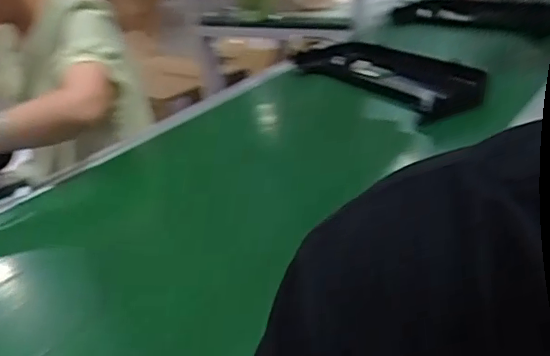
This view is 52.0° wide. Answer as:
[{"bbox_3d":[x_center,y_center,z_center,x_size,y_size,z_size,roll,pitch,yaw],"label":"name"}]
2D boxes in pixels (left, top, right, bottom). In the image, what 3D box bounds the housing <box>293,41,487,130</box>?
[{"bbox_3d":[0.244,-0.224,1.246,0.199,0.076,0.526,-18,28,-20],"label":"housing"}]

